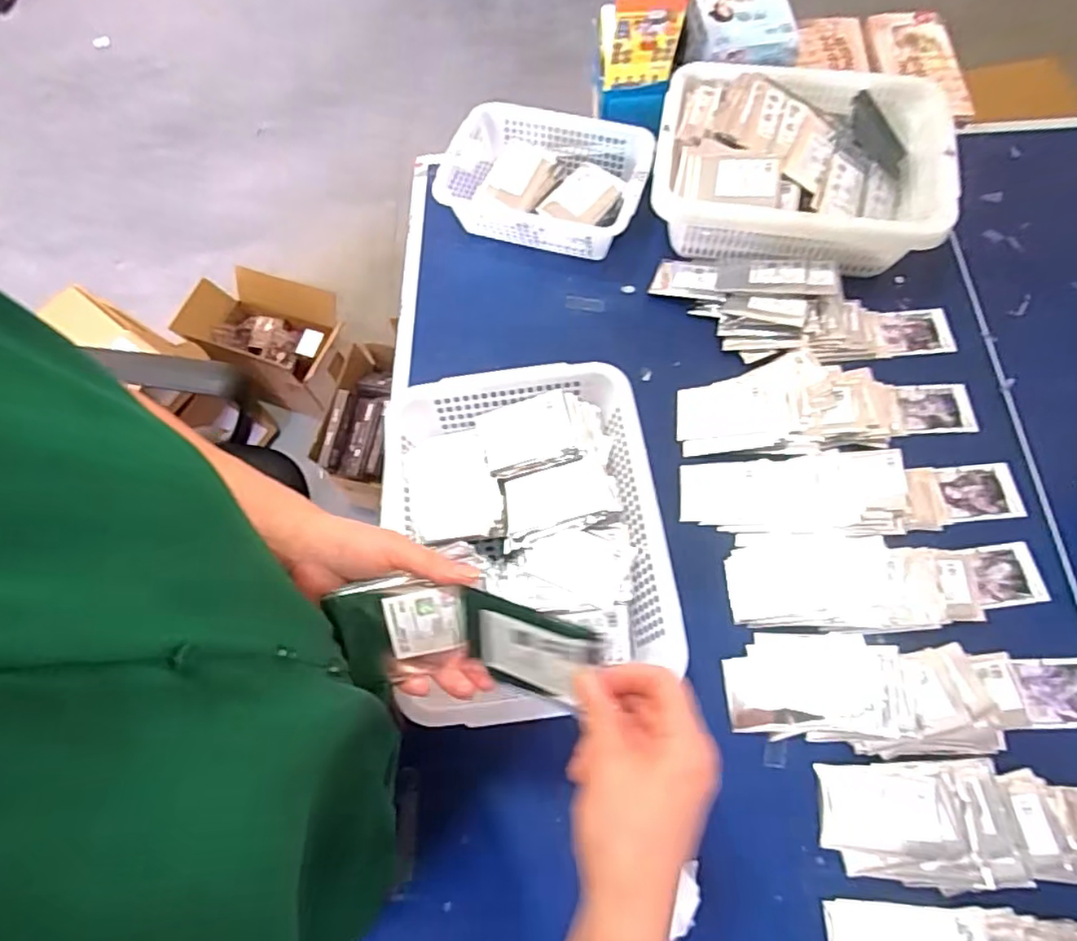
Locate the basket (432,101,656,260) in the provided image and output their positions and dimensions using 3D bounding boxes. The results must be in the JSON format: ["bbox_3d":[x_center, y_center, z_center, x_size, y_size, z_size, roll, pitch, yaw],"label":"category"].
[{"bbox_3d":[0.011,-0.389,0.868,0.267,0.091,0.191,14,68,9],"label":"basket"}]

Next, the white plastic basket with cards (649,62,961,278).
[{"bbox_3d":[0.332,-0.387,0.824,0.358,0.134,0.276,5,67,5],"label":"white plastic basket with cards"}]

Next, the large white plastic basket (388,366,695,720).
[{"bbox_3d":[-0.022,0.073,0.661,0.287,0.107,0.340,-9,66,0],"label":"large white plastic basket"}]

